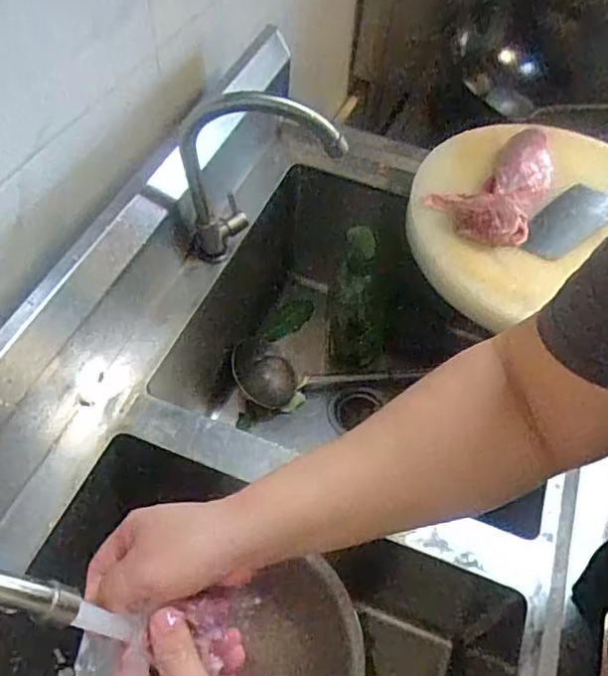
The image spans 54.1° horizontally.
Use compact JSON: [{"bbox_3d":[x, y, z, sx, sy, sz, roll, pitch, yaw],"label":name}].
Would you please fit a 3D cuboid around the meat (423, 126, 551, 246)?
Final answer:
[{"bbox_3d":[0.269,-0.196,0.780,0.213,0.040,0.135,-38,65,-27],"label":"meat"}]

